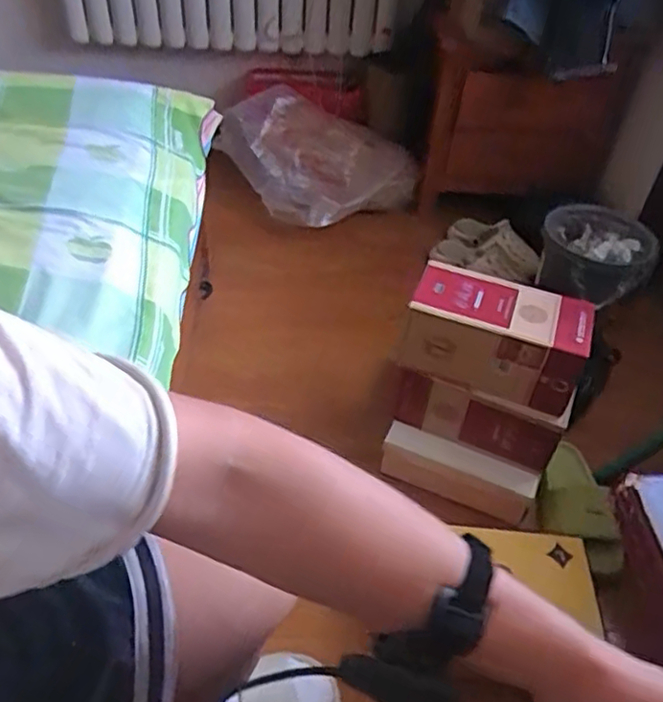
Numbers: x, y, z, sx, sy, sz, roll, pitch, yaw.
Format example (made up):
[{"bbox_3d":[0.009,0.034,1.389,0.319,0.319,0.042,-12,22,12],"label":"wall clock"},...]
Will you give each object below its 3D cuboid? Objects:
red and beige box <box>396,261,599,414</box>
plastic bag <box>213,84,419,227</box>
[{"bbox_3d":[0.274,-0.027,1.070,0.282,0.143,0.138,20,46,15],"label":"red and beige box"},{"bbox_3d":[-0.020,-0.552,1.835,0.517,0.188,0.404,20,46,15],"label":"plastic bag"}]

